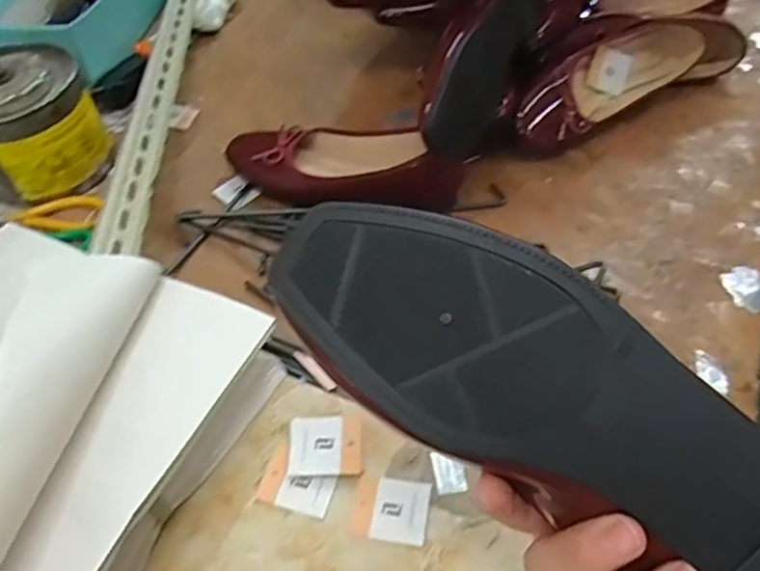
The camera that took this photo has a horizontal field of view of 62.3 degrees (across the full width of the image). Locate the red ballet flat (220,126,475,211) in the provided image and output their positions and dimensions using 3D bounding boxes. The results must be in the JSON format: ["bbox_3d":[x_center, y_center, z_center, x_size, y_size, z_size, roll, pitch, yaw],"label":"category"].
[{"bbox_3d":[-0.032,-0.131,0.657,0.243,0.048,0.097,4,53,6],"label":"red ballet flat"}]

